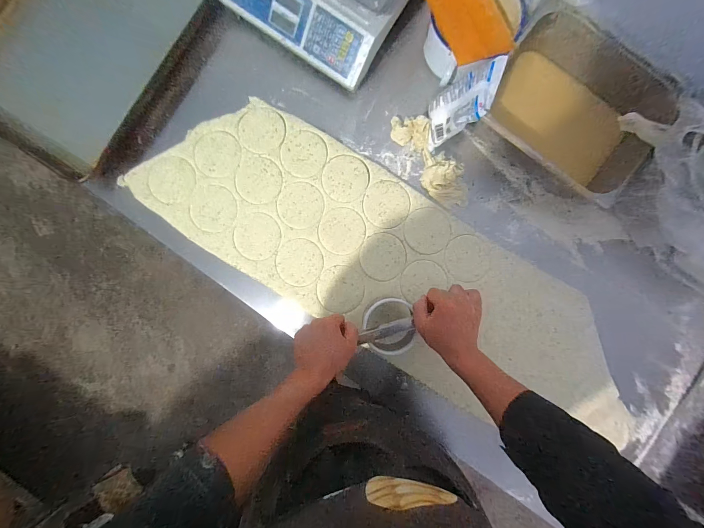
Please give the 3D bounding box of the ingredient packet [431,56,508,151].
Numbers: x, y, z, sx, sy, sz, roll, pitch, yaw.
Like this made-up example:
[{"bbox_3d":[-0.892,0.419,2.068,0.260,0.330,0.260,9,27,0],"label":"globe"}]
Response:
[{"bbox_3d":[0.212,-0.305,0.572,0.040,0.153,0.104,6,81,-35],"label":"ingredient packet"}]

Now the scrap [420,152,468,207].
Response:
[{"bbox_3d":[0.196,-0.173,0.624,0.116,0.025,0.086,23,88,0],"label":"scrap"}]

